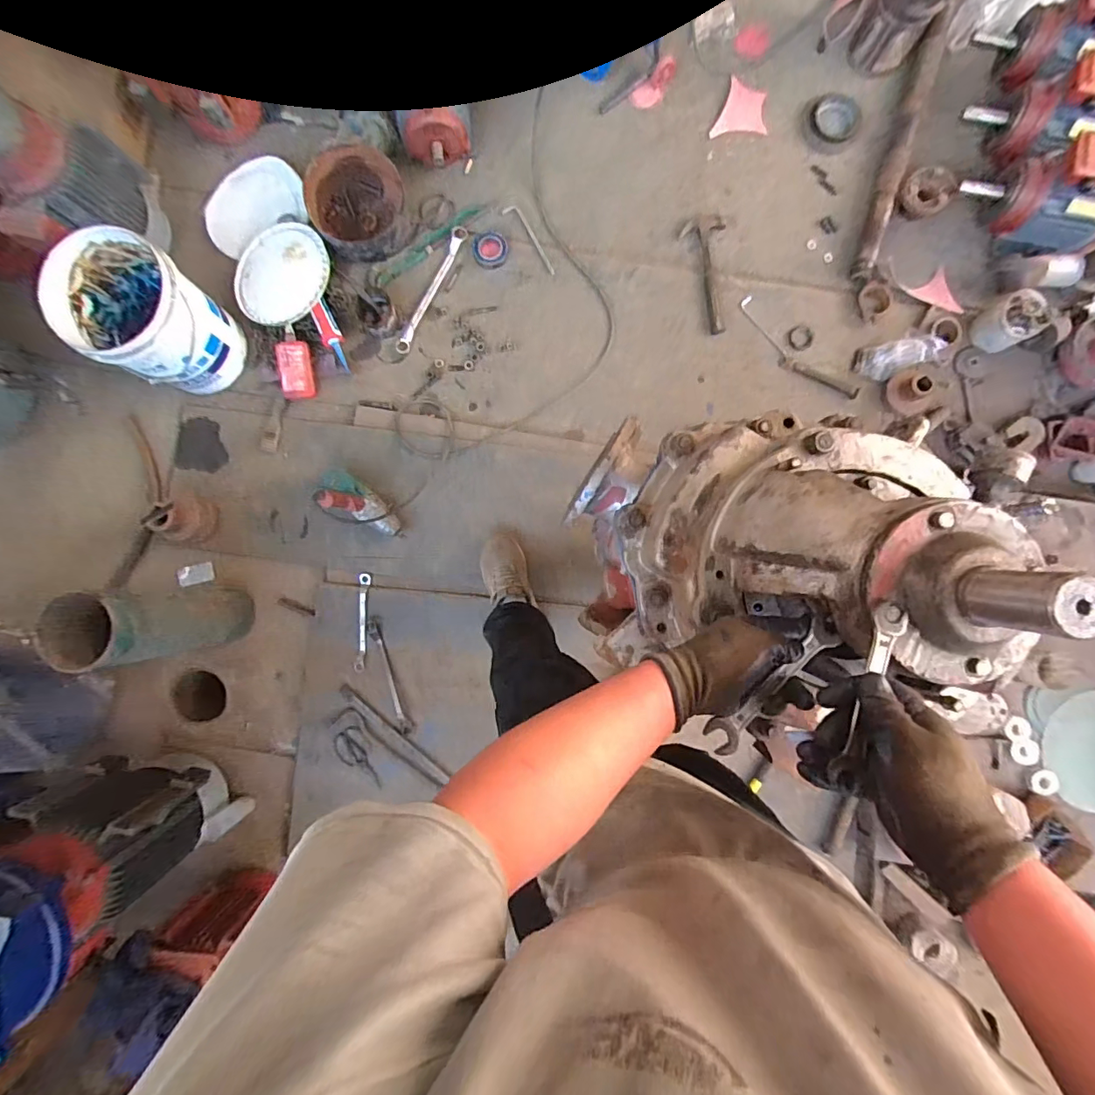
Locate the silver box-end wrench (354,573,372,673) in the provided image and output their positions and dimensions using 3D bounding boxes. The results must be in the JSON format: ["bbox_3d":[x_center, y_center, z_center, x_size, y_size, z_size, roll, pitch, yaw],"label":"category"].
[{"bbox_3d":[-0.507,0.204,1.351,0.028,0.018,0.262,2,88,1],"label":"silver box-end wrench"}]

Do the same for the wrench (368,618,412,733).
[{"bbox_3d":[-0.427,0.349,1.337,0.028,0.013,0.308,-19,88,1],"label":"wrench"}]

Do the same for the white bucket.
[{"bbox_3d":[-0.992,-0.567,1.238,0.303,0.298,0.289,0,88,1],"label":"white bucket"}]

